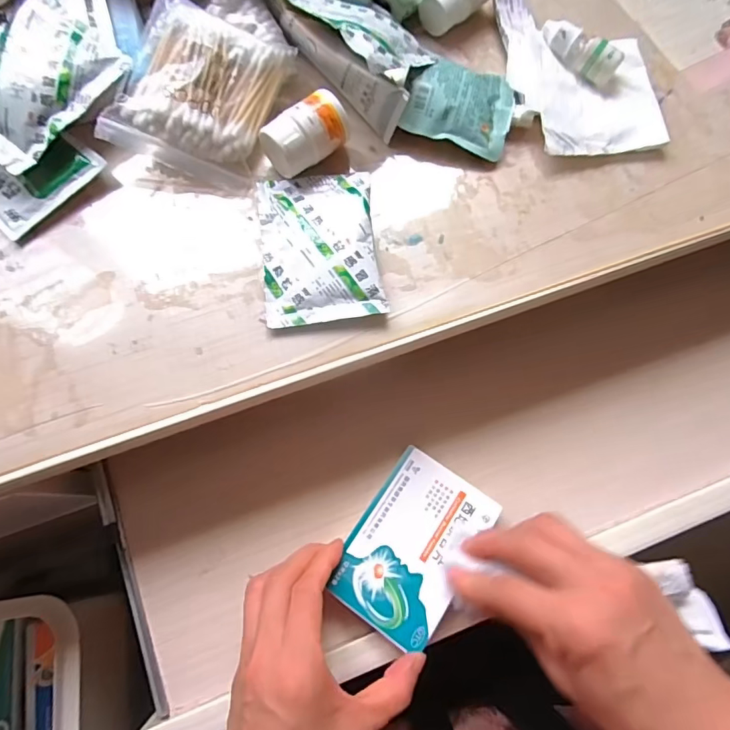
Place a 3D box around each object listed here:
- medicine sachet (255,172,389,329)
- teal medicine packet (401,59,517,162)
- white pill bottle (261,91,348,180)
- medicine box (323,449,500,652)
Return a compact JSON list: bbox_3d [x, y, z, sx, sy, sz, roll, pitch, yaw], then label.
[{"bbox_3d":[-0.027,-0.071,0.285,0.067,0.013,0.096,-7,75,-4],"label":"medicine sachet"},{"bbox_3d":[0.061,-0.165,0.309,0.065,0.023,0.055,15,74,2],"label":"teal medicine packet"},{"bbox_3d":[-0.036,-0.134,0.290,0.052,0.032,0.028,-37,79,-11],"label":"white pill bottle"},{"bbox_3d":[0.031,0.115,0.308,0.072,0.009,0.106,34,76,7],"label":"medicine box"}]

